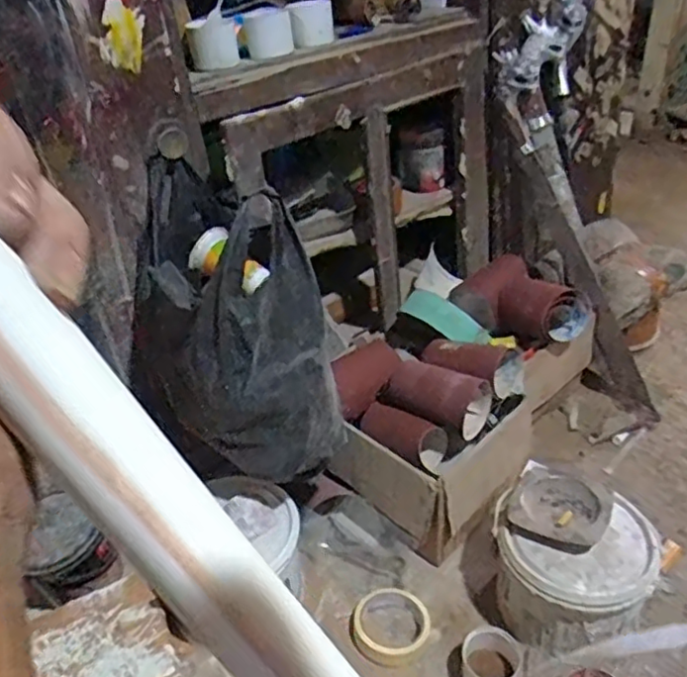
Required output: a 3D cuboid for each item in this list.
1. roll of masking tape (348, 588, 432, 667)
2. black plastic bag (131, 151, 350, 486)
[{"bbox_3d":[0.060,0.363,0.809,0.101,0.032,0.092,-25,39,-27],"label":"roll of masking tape"},{"bbox_3d":[-0.148,-0.016,0.776,0.189,0.307,0.297,-22,37,-24],"label":"black plastic bag"}]

